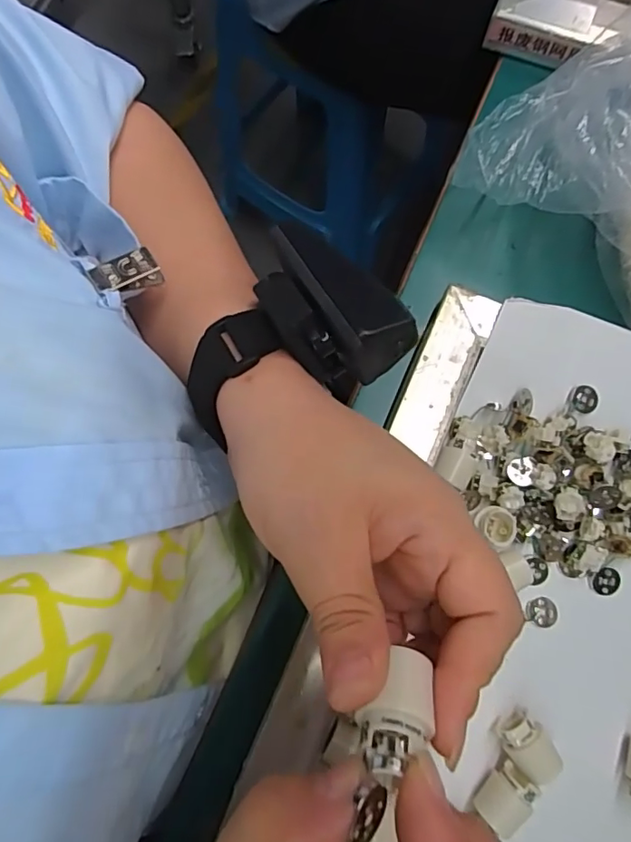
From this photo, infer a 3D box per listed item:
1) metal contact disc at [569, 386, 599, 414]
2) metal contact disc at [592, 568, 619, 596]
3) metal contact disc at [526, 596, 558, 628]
[{"bbox_3d":[0.145,-0.012,0.282,0.014,0.004,0.014,0,78,1],"label":"metal contact disc"},{"bbox_3d":[0.154,0.085,0.278,0.013,0.005,0.014,-1,78,0],"label":"metal contact disc"},{"bbox_3d":[0.120,0.101,0.275,0.016,0.004,0.015,0,78,1],"label":"metal contact disc"}]

